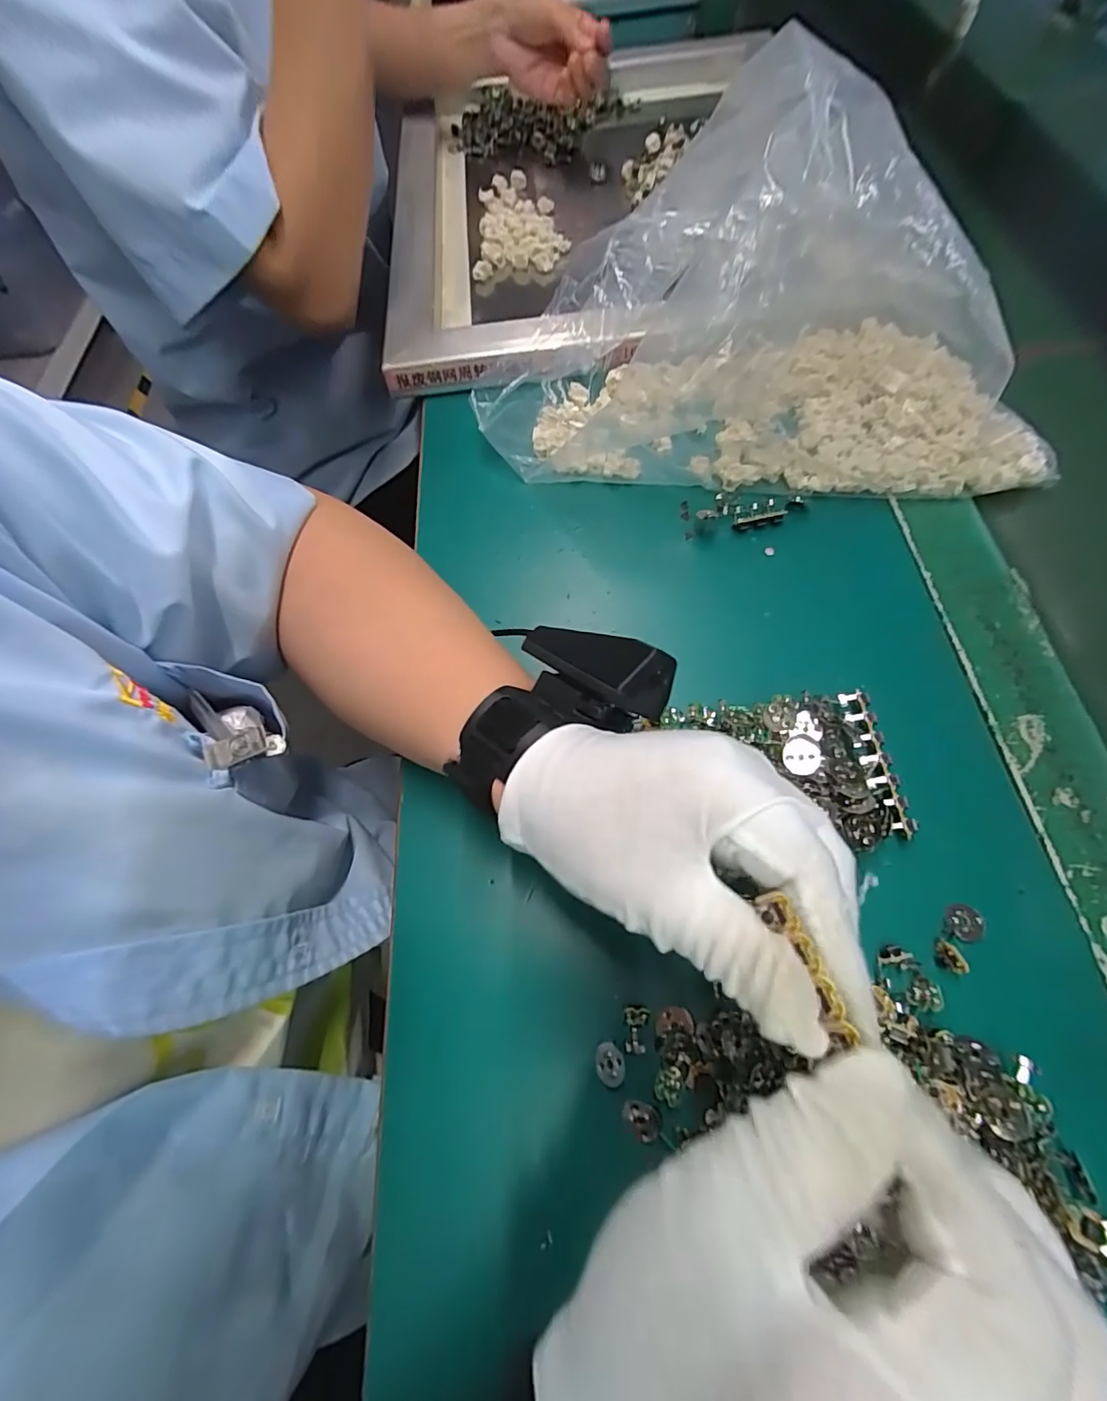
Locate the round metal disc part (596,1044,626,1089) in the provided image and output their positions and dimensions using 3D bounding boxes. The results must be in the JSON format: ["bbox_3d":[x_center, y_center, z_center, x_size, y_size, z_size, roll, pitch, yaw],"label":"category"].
[{"bbox_3d":[0.023,0.150,0.221,0.011,0.005,0.015,-12,65,-1],"label":"round metal disc part"}]

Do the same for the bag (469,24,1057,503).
[{"bbox_3d":[0.130,-0.240,0.317,0.353,0.146,0.162,5,65,7],"label":"bag"}]

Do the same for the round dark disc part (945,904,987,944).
[{"bbox_3d":[0.182,0.098,0.236,0.016,0.004,0.015,-2,65,4],"label":"round dark disc part"}]

